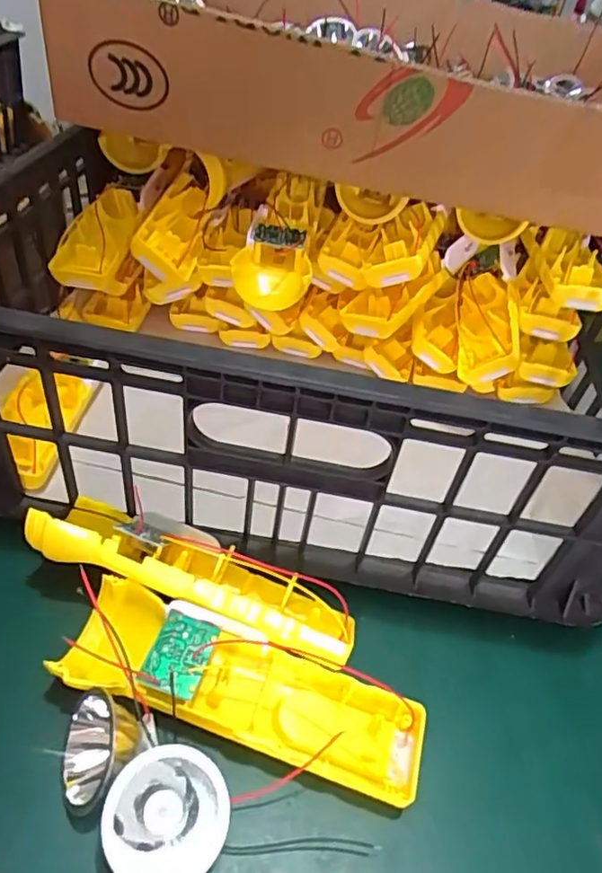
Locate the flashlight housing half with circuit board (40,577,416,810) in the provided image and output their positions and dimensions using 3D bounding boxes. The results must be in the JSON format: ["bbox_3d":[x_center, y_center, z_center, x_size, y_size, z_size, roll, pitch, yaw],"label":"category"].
[{"bbox_3d":[-0.025,0.114,0.261,0.160,0.029,0.050,18,42,7],"label":"flashlight housing half with circuit board"}]

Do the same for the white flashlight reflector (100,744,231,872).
[{"bbox_3d":[-0.052,0.145,0.225,0.044,0.023,0.044,7,63,-15],"label":"white flashlight reflector"}]

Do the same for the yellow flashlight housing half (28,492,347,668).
[{"bbox_3d":[-0.051,0.066,0.294,0.163,0.039,0.051,17,41,8],"label":"yellow flashlight housing half"}]

